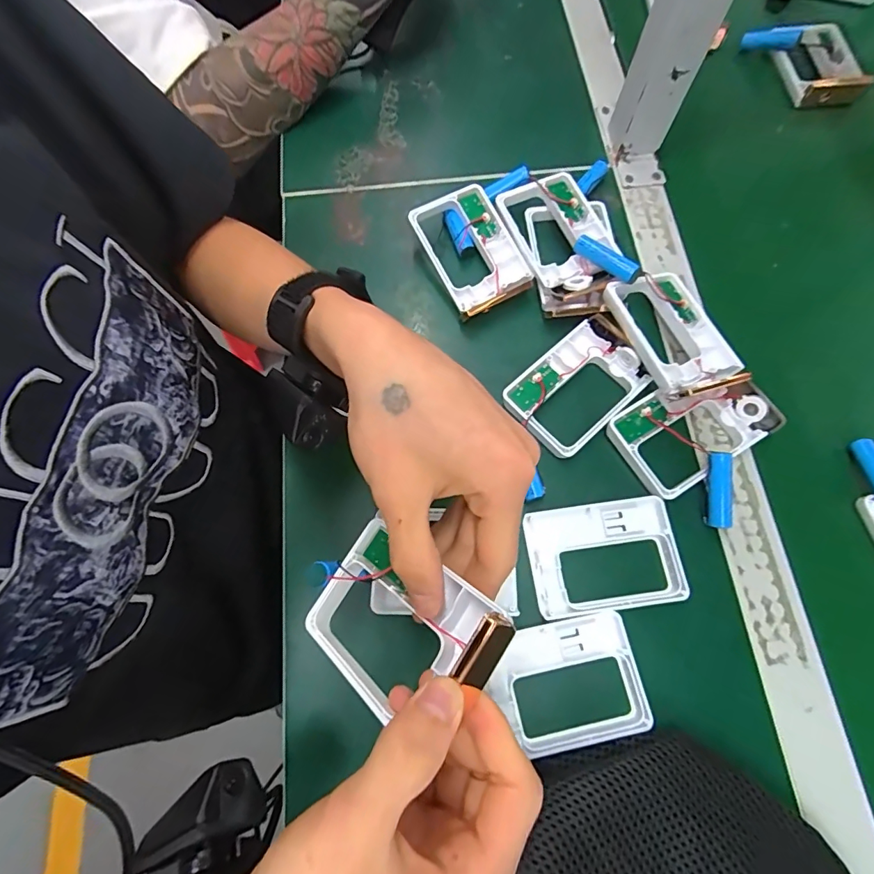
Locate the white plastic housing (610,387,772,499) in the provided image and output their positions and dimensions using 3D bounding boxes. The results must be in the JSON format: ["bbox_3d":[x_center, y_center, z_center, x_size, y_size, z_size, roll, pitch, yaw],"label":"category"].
[{"bbox_3d":[0.181,-0.007,0.335,0.104,0.012,0.067,-31,73,-10],"label":"white plastic housing"}]

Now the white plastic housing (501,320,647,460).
[{"bbox_3d":[0.101,-0.035,0.345,0.096,0.014,0.070,-43,75,-13],"label":"white plastic housing"}]

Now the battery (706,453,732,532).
[{"bbox_3d":[0.190,0.036,0.314,0.012,0.009,0.051,0,91,1],"label":"battery"}]

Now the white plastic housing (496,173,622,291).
[{"bbox_3d":[0.100,-0.162,0.383,0.071,0.031,0.108,-21,72,-7],"label":"white plastic housing"}]

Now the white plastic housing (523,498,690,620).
[{"bbox_3d":[0.109,0.079,0.309,0.094,0.012,0.067,-7,71,-2],"label":"white plastic housing"}]

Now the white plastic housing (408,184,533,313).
[{"bbox_3d":[0.028,-0.153,0.380,0.068,0.029,0.102,-28,73,-9],"label":"white plastic housing"}]

